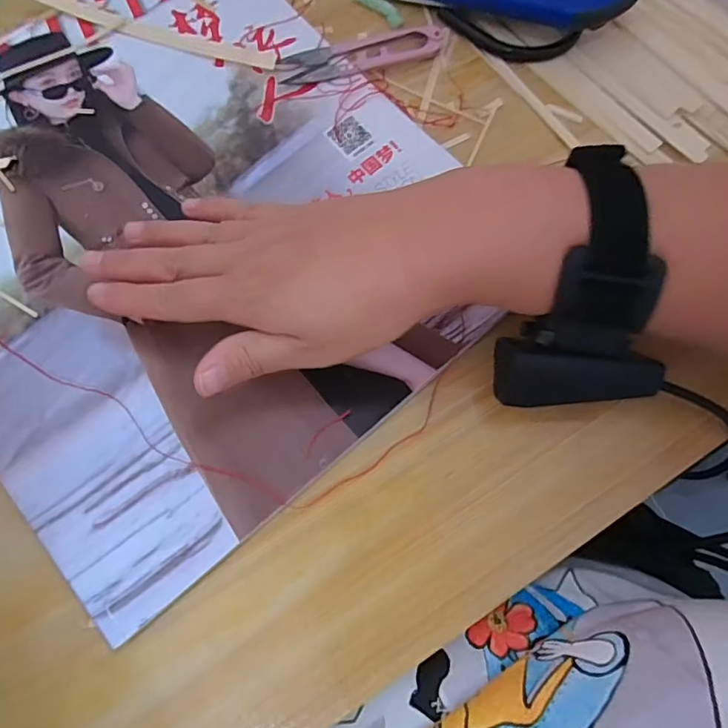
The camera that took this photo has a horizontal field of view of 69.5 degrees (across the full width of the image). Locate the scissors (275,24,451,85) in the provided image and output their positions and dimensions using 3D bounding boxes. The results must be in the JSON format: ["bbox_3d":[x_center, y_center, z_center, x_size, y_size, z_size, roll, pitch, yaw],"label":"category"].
[{"bbox_3d":[0.002,-0.188,0.318,0.105,0.006,0.023,-15,77,-5],"label":"scissors"}]

